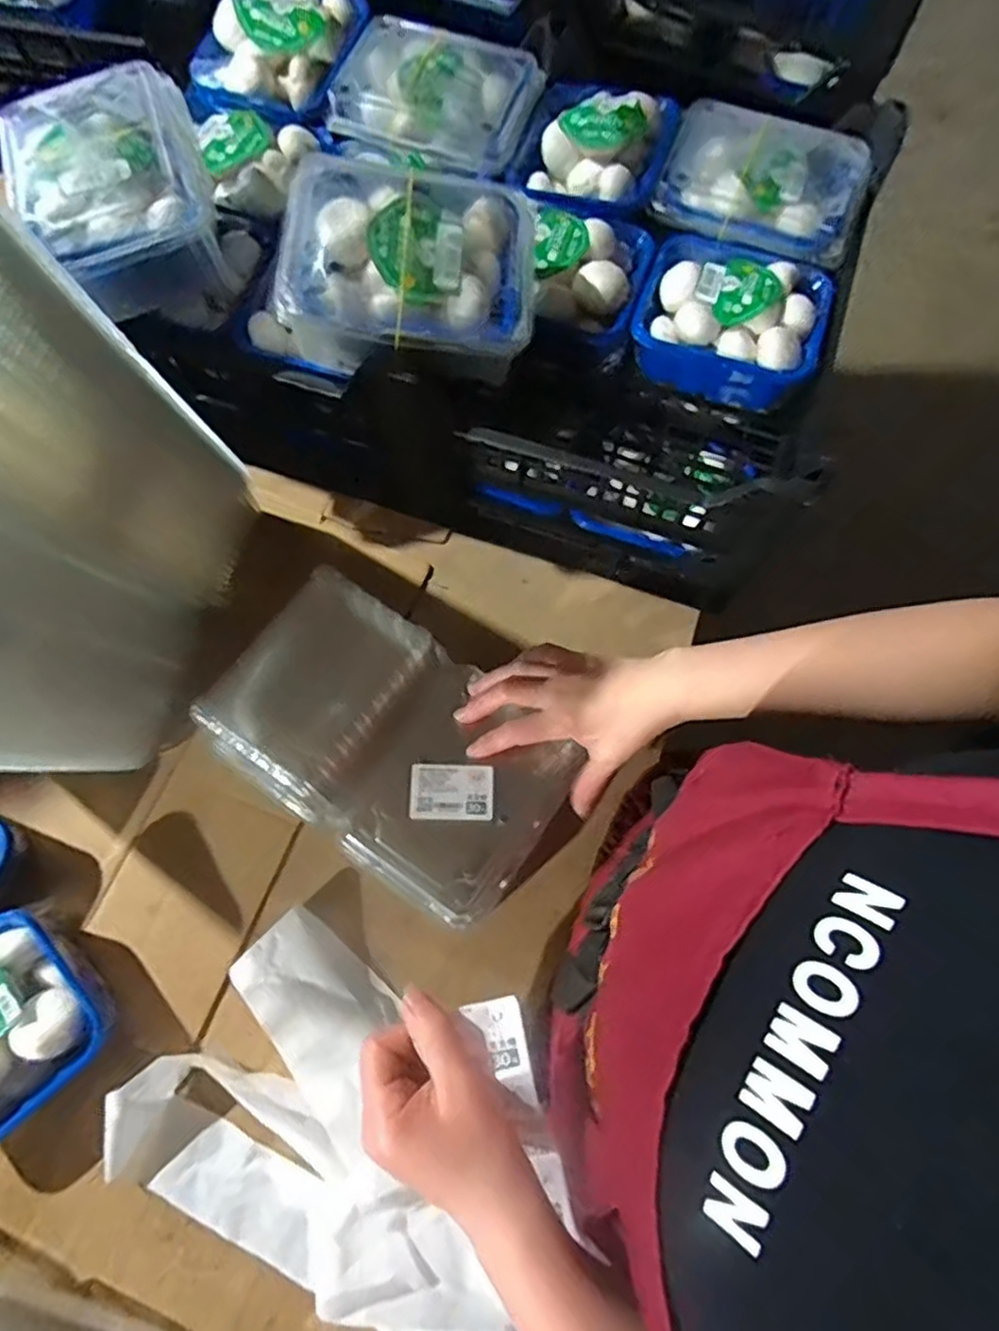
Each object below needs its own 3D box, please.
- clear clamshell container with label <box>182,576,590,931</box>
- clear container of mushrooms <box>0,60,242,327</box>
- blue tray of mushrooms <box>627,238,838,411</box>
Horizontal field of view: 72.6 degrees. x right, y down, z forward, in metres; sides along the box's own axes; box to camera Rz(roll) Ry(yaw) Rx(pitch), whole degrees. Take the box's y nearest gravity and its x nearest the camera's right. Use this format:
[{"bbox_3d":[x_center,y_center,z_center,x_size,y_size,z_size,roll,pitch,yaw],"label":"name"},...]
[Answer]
[{"bbox_3d":[-0.081,0.058,0.513,0.256,0.063,0.164,36,76,10],"label":"clear clamshell container with label"},{"bbox_3d":[-0.266,-0.324,0.489,0.123,0.089,0.159,-19,74,-6],"label":"clear container of mushrooms"},{"bbox_3d":[0.189,-0.286,0.564,0.153,0.065,0.121,24,74,7],"label":"blue tray of mushrooms"}]

